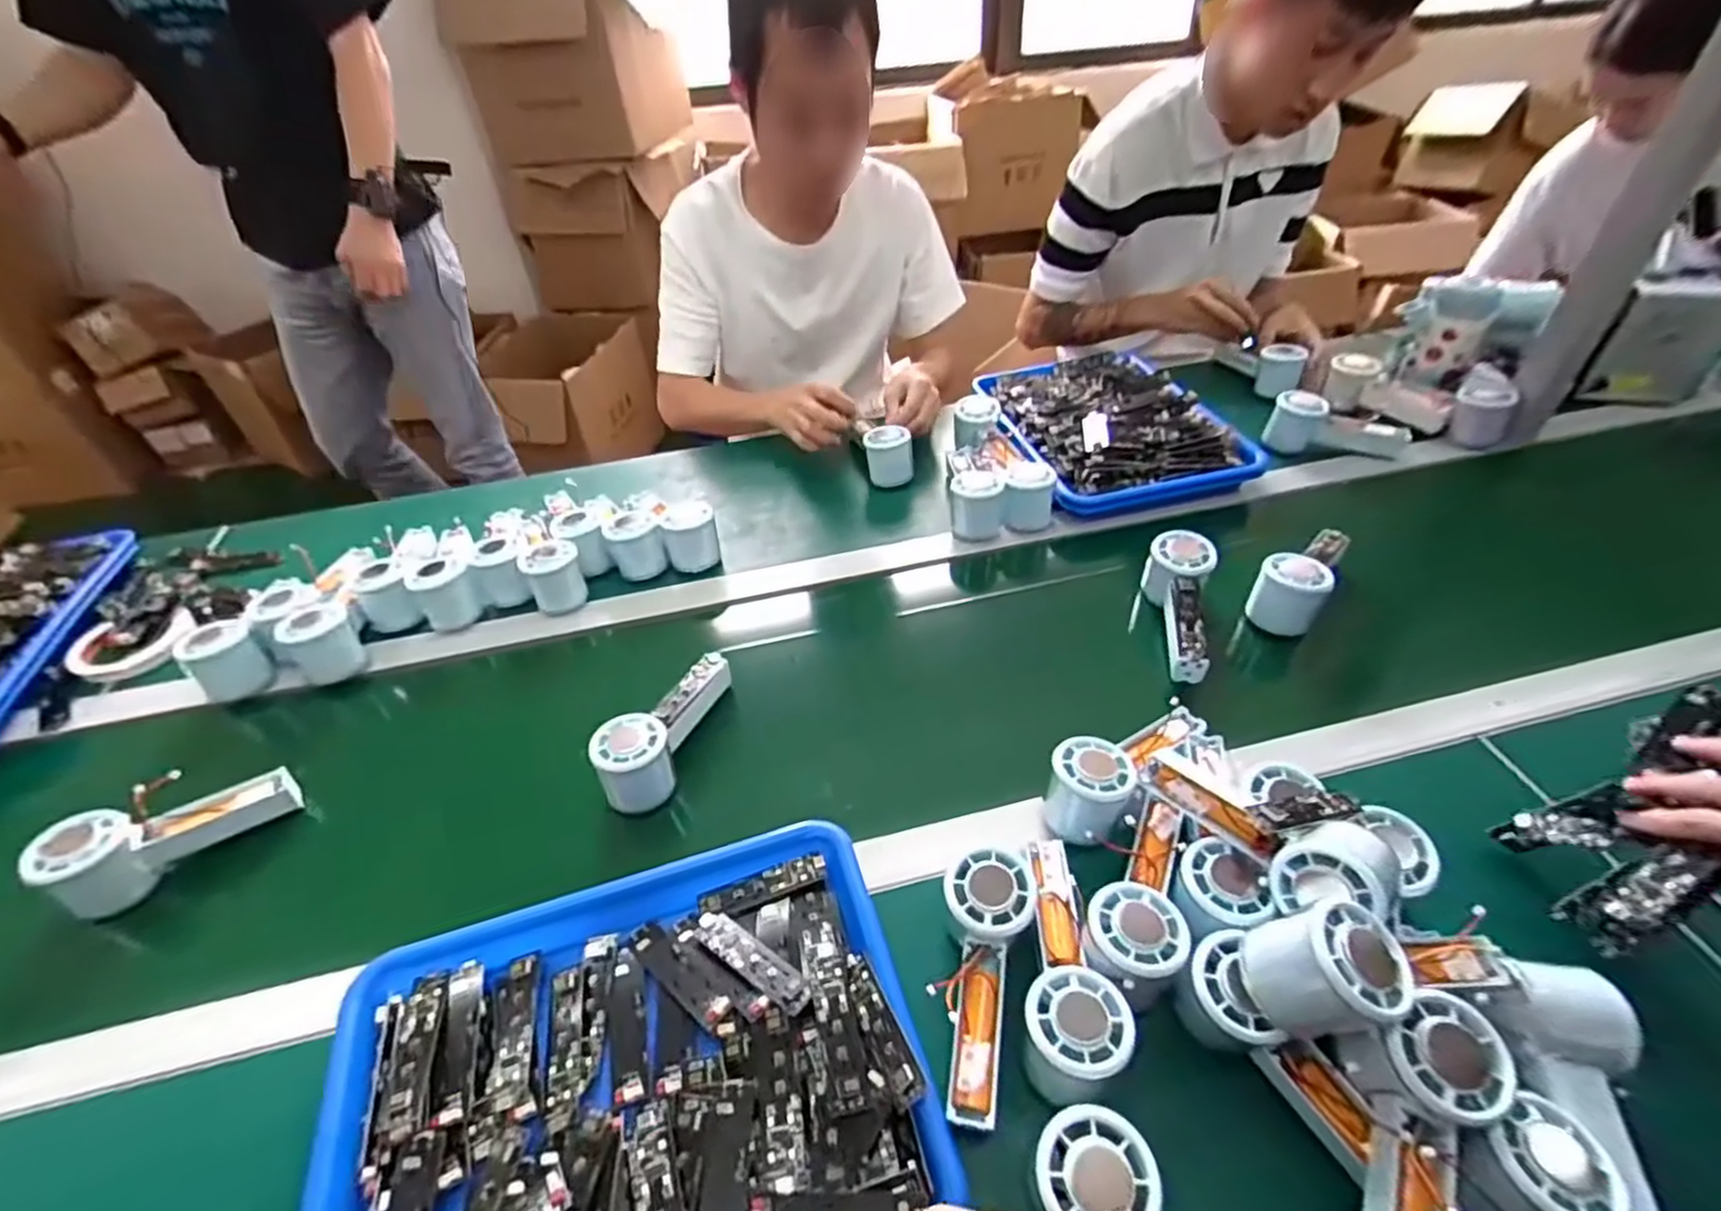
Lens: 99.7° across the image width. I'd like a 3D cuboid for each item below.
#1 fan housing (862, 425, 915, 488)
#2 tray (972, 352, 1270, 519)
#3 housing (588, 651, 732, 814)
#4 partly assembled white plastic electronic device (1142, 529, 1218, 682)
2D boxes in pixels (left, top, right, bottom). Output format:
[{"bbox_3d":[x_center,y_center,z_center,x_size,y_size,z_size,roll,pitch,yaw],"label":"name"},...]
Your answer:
[{"bbox_3d":[0.035,-0.179,0.894,0.058,0.068,0.051,-3,41,1],"label":"fan housing"},{"bbox_3d":[0.308,-0.238,0.932,0.250,0.058,0.333,-11,42,-7],"label":"tray"},{"bbox_3d":[-0.166,0.097,0.616,0.051,0.063,0.154,11,44,16],"label":"housing"},{"bbox_3d":[0.302,0.002,0.683,0.052,0.057,0.158,4,59,9],"label":"partly assembled white plastic electronic device"}]

